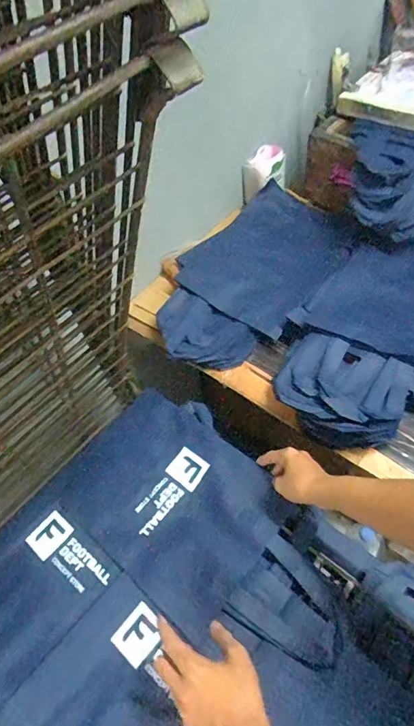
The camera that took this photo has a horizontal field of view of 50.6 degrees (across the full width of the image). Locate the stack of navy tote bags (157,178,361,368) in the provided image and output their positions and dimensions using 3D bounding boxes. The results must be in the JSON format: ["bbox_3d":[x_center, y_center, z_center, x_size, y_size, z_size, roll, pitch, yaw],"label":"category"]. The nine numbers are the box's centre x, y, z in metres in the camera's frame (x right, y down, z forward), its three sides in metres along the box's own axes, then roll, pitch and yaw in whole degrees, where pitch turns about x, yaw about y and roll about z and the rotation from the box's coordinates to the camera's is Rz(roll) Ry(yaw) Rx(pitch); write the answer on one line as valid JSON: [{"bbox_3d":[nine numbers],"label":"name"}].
[{"bbox_3d":[0.096,-0.184,0.933,0.293,0.083,0.518,32,64,27],"label":"stack of navy tote bags"}]

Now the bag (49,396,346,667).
[{"bbox_3d":[-0.013,0.243,0.674,0.463,0.034,0.249,34,61,26],"label":"bag"}]

